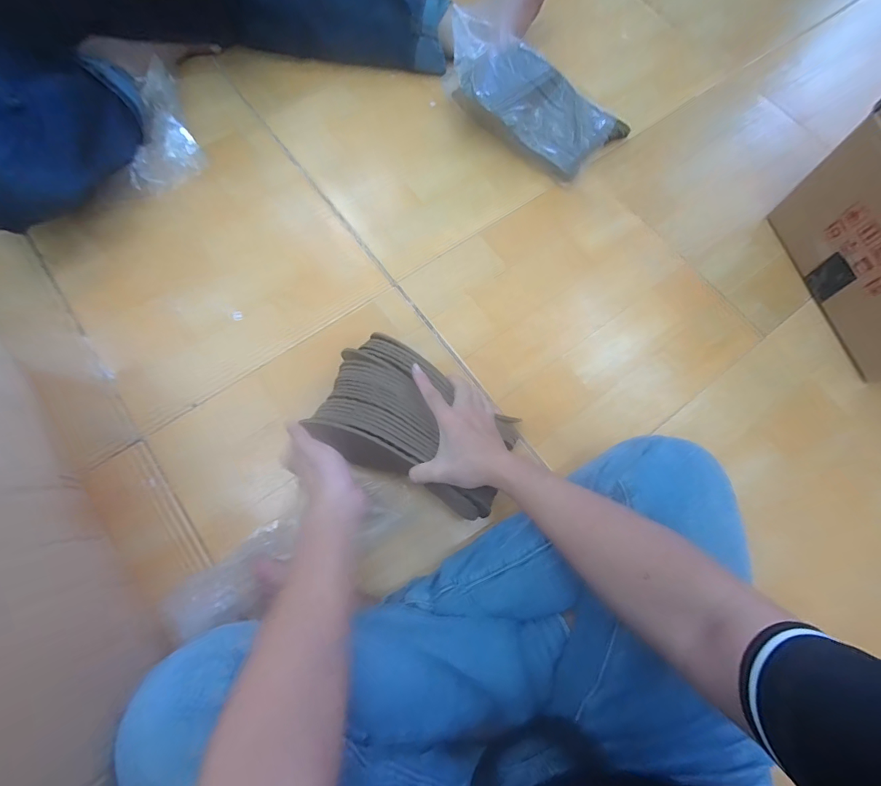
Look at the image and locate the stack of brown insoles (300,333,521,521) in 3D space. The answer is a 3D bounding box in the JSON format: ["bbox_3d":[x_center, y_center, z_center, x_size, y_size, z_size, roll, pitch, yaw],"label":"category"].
[{"bbox_3d":[-0.029,0.035,0.515,0.237,0.071,0.150,31,73,8],"label":"stack of brown insoles"}]

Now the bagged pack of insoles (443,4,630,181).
[{"bbox_3d":[0.144,-0.480,0.713,0.320,0.048,0.157,35,83,-11],"label":"bagged pack of insoles"}]

